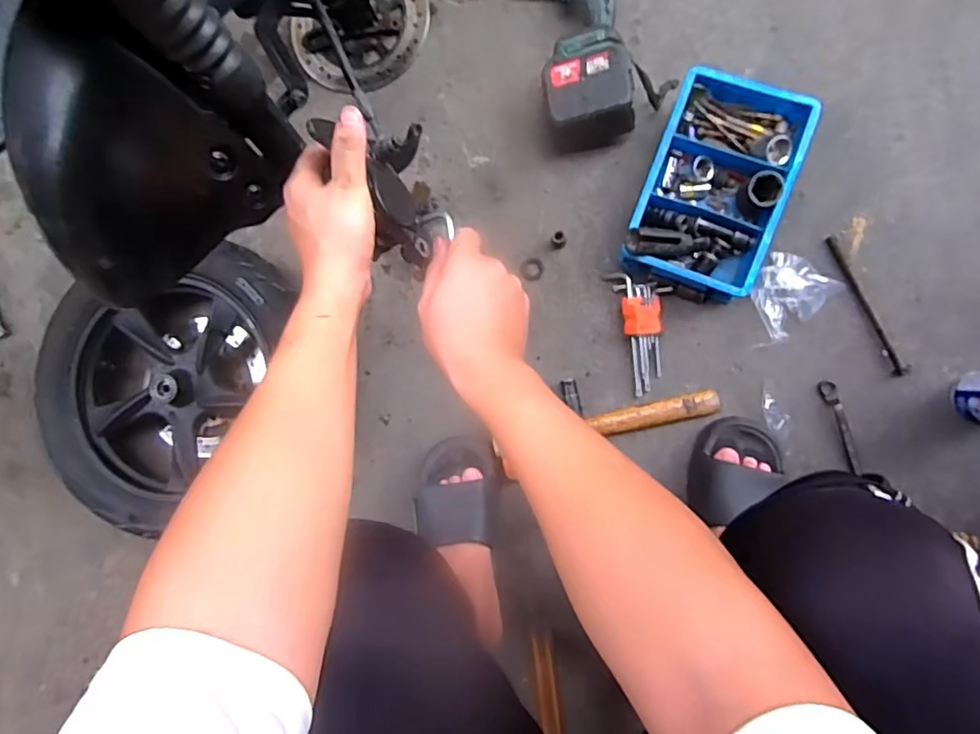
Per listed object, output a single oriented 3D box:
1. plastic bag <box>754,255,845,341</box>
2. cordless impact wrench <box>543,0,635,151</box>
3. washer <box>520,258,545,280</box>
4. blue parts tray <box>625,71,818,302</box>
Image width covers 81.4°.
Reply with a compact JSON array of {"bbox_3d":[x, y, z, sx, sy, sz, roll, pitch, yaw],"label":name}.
[{"bbox_3d":[0.394,-0.098,0.756,0.090,0.024,0.105,44,97,6],"label":"plastic bag"},{"bbox_3d":[0.131,-0.458,0.782,0.116,0.089,0.290,-3,91,9],"label":"cordless impact wrench"},{"bbox_3d":[0.062,-0.142,0.831,0.032,0.010,0.033,0,91,9],"label":"washer"},{"bbox_3d":[0.298,-0.239,0.755,0.173,0.079,0.267,20,94,8],"label":"blue parts tray"}]

